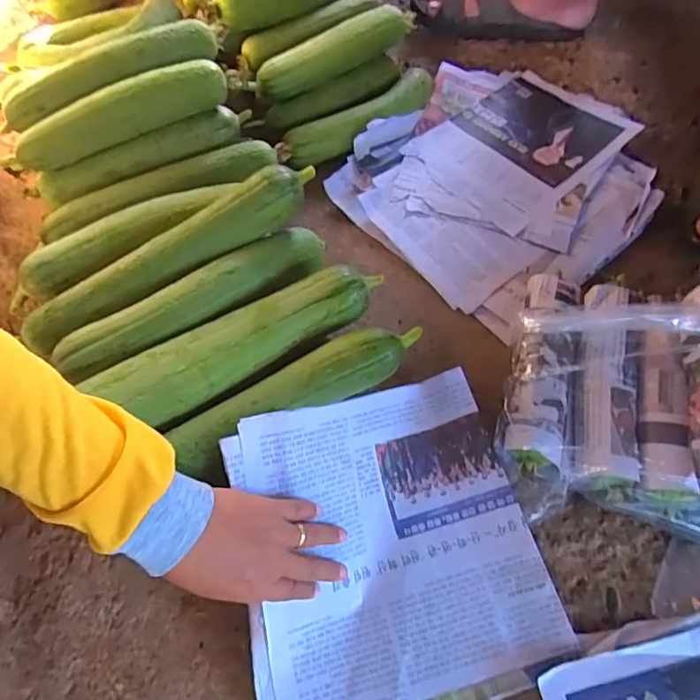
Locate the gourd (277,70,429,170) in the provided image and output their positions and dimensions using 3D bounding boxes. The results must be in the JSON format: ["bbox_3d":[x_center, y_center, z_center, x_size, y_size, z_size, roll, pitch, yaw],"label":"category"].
[{"bbox_3d":[0.014,-0.301,0.679,0.254,0.046,0.059,-39,68,-14],"label":"gourd"}]

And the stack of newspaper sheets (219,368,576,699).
[{"bbox_3d":[0.029,0.162,0.434,0.253,0.102,0.266,-17,64,-8],"label":"stack of newspaper sheets"}]

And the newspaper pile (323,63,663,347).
[{"bbox_3d":[0.200,-0.232,0.663,0.380,0.034,0.329,-39,69,-17],"label":"newspaper pile"}]

